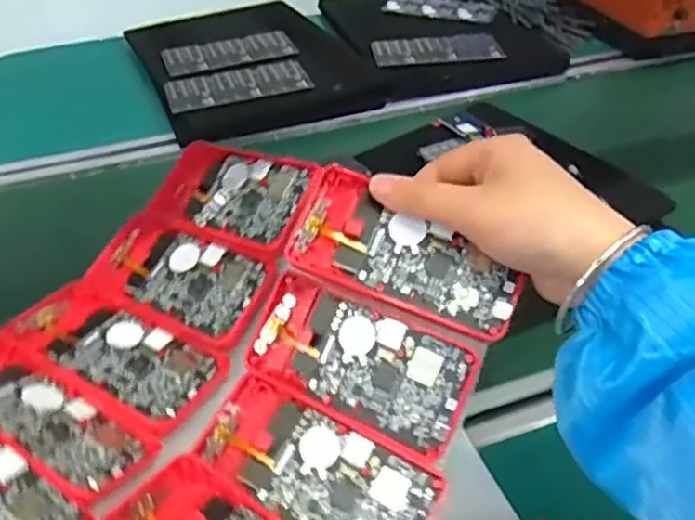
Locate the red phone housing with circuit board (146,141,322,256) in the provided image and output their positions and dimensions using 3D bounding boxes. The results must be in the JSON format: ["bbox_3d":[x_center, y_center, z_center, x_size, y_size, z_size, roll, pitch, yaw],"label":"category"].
[{"bbox_3d":[-0.078,-0.044,0.420,0.127,0.010,0.060,18,71,37],"label":"red phone housing with circuit board"}]

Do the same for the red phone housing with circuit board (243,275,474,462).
[{"bbox_3d":[0.006,0.053,0.351,0.120,0.010,0.057,23,88,23],"label":"red phone housing with circuit board"}]

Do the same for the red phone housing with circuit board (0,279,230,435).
[{"bbox_3d":[-0.132,0.051,0.372,0.122,0.018,0.060,22,48,20],"label":"red phone housing with circuit board"}]

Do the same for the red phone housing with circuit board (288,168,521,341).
[{"bbox_3d":[0.030,-0.003,0.345,0.122,0.004,0.057,24,76,13],"label":"red phone housing with circuit board"}]

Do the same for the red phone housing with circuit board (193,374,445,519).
[{"bbox_3d":[-0.017,0.108,0.328,0.119,0.011,0.058,25,63,18],"label":"red phone housing with circuit board"}]

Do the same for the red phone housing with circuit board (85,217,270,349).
[{"bbox_3d":[-0.106,0.009,0.405,0.125,0.006,0.059,21,65,29],"label":"red phone housing with circuit board"}]

